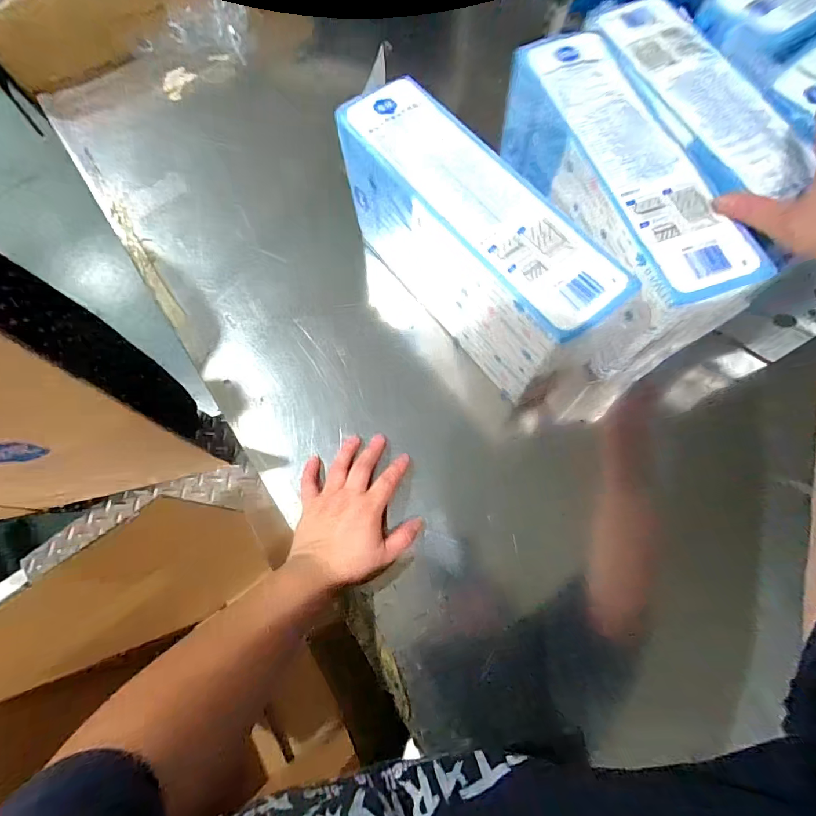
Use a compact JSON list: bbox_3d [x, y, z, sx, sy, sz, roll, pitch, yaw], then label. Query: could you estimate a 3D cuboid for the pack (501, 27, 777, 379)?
[{"bbox_3d":[0.197,-0.208,0.414,0.088,0.132,0.320,-19,75,-4],"label":"pack"}]

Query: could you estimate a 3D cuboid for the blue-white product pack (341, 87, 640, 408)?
[{"bbox_3d":[0.065,-0.167,0.417,0.096,0.142,0.331,-36,74,-10],"label":"blue-white product pack"}]

